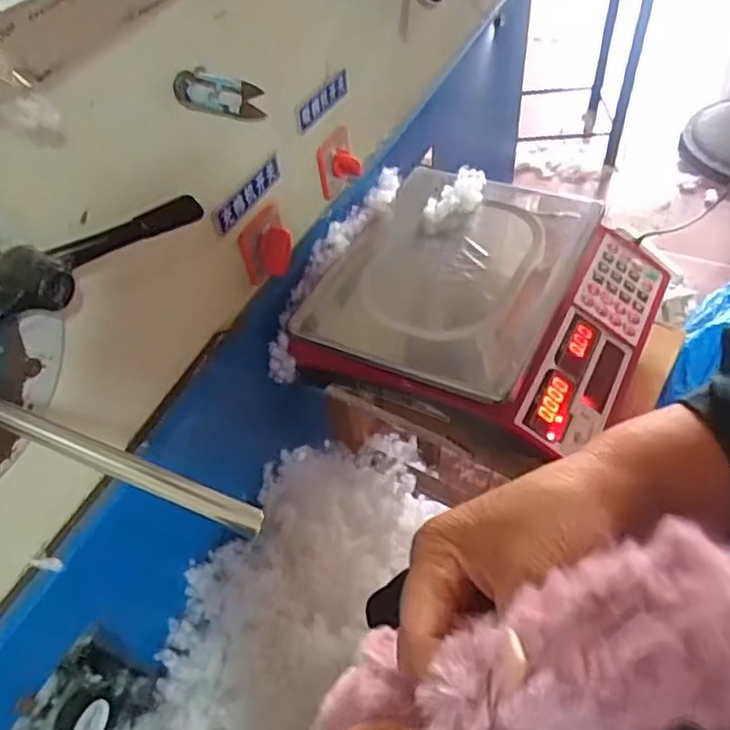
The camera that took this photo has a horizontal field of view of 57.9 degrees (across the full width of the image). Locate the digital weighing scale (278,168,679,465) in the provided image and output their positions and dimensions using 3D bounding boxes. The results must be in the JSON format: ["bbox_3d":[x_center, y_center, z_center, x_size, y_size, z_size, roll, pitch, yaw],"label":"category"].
[{"bbox_3d":[0.122,-0.072,0.679,0.305,0.089,0.299,18,54,21],"label":"digital weighing scale"}]

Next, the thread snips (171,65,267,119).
[{"bbox_3d":[-0.113,-0.215,0.528,0.011,0.031,0.116,17,19,20],"label":"thread snips"}]

